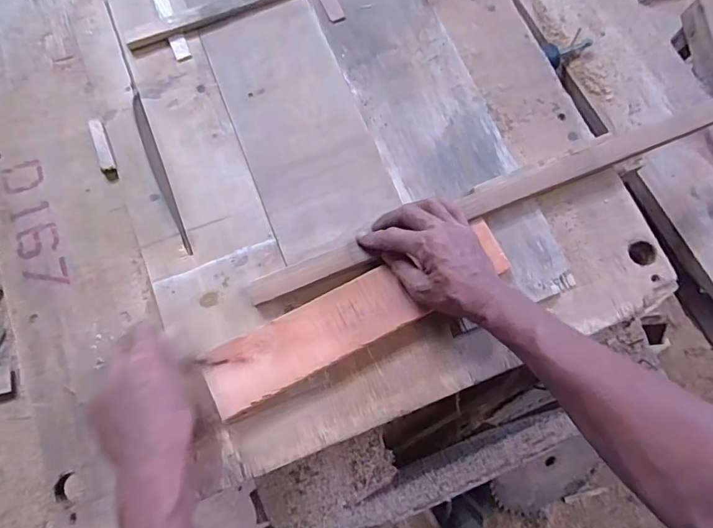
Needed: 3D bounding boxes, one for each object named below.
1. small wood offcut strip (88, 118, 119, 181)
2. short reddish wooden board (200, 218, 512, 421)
[{"bbox_3d":[-0.324,-0.148,0.605,0.021,0.013,0.086,-19,75,-4],"label":"small wood offcut strip"},{"bbox_3d":[0.003,0.054,0.529,0.358,0.012,0.072,-26,76,-6],"label":"short reddish wooden board"}]

